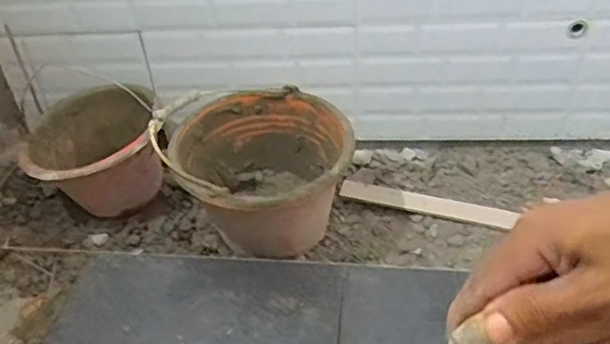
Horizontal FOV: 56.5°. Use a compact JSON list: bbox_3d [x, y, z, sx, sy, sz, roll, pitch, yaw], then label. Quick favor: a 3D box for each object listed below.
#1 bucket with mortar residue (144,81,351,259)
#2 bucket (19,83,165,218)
[{"bbox_3d":[-0.067,0.018,0.911,0.269,0.207,0.269,-17,40,-15],"label":"bucket with mortar residue"},{"bbox_3d":[-0.364,-0.016,1.017,0.217,0.169,0.232,-10,38,-6],"label":"bucket"}]

